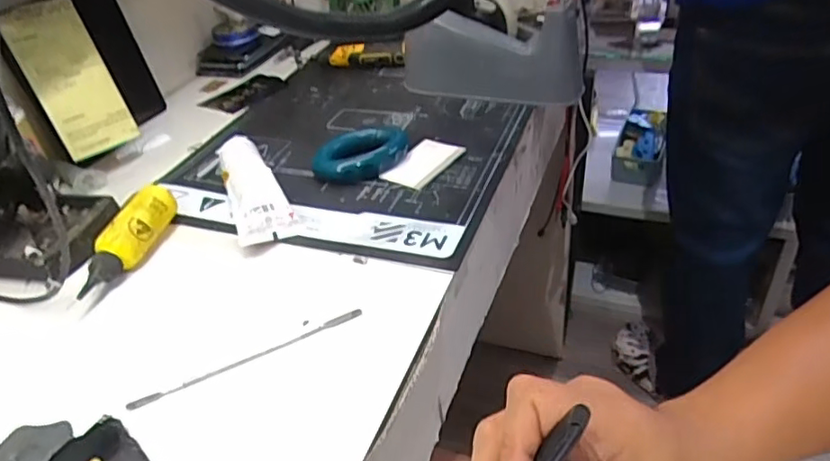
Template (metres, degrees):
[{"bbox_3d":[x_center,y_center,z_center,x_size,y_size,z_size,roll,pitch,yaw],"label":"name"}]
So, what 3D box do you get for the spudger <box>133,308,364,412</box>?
[{"bbox_3d":[-0.112,0.085,0.406,0.161,0.004,0.008,-22,38,-19],"label":"spudger"}]

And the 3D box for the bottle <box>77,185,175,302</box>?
[{"bbox_3d":[-0.238,0.009,0.500,0.030,0.042,0.112,3,37,13],"label":"bottle"}]

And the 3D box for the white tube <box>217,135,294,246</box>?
[{"bbox_3d":[-0.147,-0.041,0.547,0.051,0.041,0.143,-17,37,-13],"label":"white tube"}]

